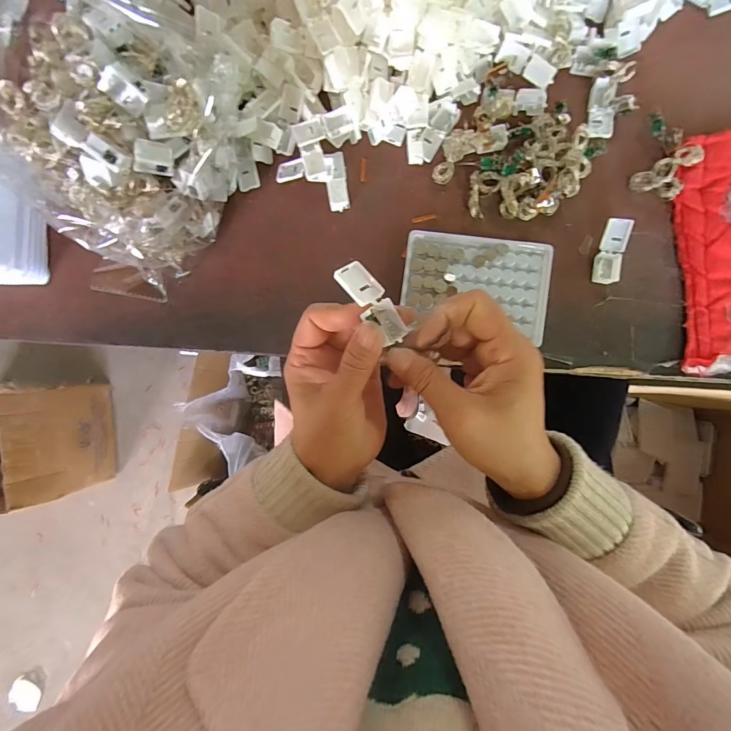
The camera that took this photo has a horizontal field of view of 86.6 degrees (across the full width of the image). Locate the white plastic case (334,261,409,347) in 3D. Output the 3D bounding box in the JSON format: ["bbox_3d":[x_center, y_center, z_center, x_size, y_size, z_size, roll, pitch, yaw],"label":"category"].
[{"bbox_3d":[0.004,-0.038,0.238,0.021,0.010,0.056,-36,90,-27],"label":"white plastic case"}]

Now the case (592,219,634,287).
[{"bbox_3d":[0.221,-0.102,0.348,0.022,0.009,0.055,8,106,4],"label":"case"}]

